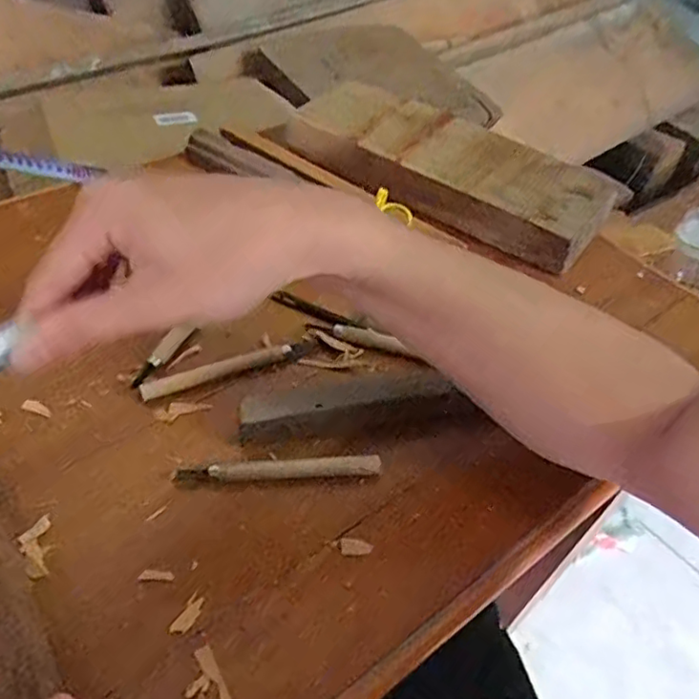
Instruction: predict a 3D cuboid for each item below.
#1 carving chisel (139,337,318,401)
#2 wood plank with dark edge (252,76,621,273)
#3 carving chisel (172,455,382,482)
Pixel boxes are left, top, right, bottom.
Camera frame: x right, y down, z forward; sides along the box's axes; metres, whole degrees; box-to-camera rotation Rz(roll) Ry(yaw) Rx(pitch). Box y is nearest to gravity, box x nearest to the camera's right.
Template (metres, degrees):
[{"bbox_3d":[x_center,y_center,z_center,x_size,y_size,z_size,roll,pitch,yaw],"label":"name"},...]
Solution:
[{"bbox_3d":[-0.083,0.012,0.441,0.127,0.006,0.013,-16,50,-19],"label":"carving chisel"},{"bbox_3d":[0.090,-0.185,0.613,0.336,0.047,0.119,29,50,20],"label":"wood plank with dark edge"},{"bbox_3d":[-0.043,0.073,0.379,0.124,0.009,0.010,0,47,-6],"label":"carving chisel"}]

